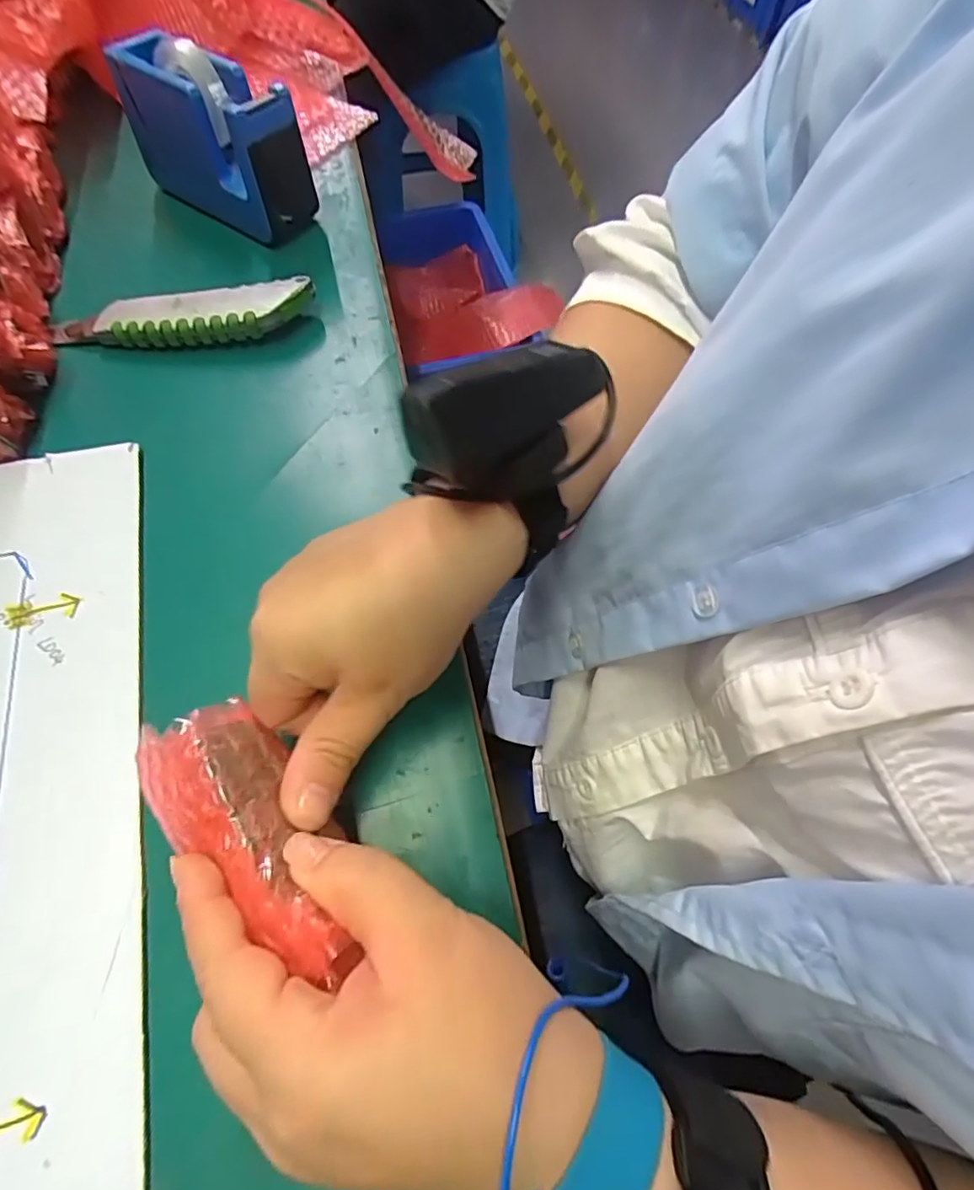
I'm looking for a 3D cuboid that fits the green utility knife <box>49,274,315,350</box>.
[{"bbox_3d":[-0.187,-0.169,0.343,0.156,0.027,0.032,-5,63,-6],"label":"green utility knife"}]

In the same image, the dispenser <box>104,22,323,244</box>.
[{"bbox_3d":[-0.183,-0.307,0.379,0.133,0.086,0.043,34,65,14],"label":"dispenser"}]

